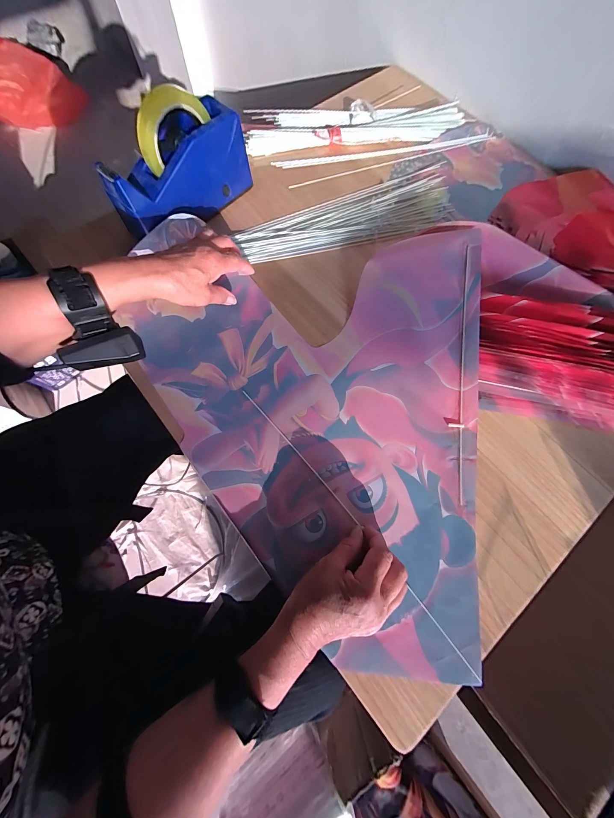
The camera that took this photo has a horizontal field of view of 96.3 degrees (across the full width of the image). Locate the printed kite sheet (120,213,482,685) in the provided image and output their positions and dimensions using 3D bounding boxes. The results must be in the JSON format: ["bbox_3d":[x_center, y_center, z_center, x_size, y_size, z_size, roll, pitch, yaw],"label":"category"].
[{"bbox_3d":[-0.017,0.010,0.337,0.444,0.043,0.507,4,77,2],"label":"printed kite sheet"}]

